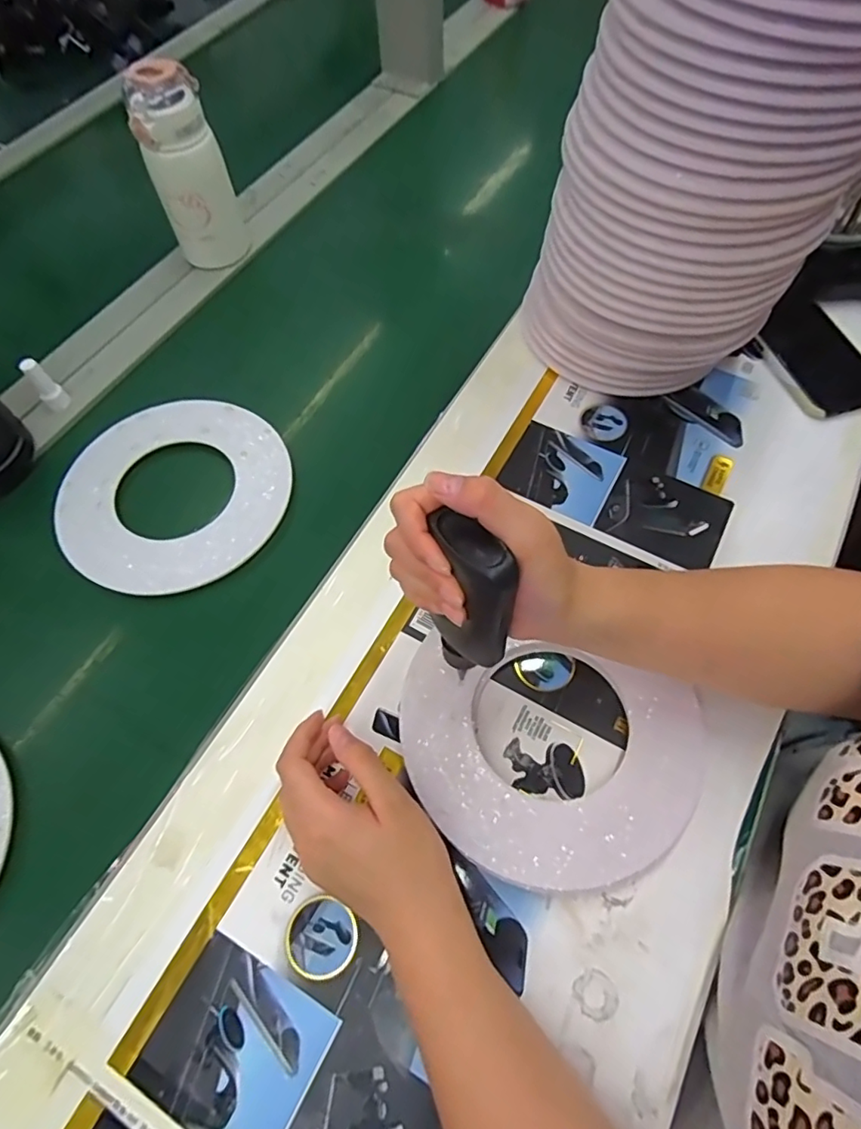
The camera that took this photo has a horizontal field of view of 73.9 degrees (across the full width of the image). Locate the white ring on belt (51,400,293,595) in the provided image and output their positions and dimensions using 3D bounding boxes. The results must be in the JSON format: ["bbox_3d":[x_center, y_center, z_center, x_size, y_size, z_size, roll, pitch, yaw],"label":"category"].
[{"bbox_3d":[-0.219,-0.063,0.490,0.191,0.014,0.186,0,63,1],"label":"white ring on belt"}]

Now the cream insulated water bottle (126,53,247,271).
[{"bbox_3d":[-0.235,-0.380,0.568,0.069,0.177,0.056,-17,64,-8],"label":"cream insulated water bottle"}]

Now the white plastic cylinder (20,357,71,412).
[{"bbox_3d":[-0.352,-0.163,0.523,0.020,0.053,0.018,-41,69,-18],"label":"white plastic cylinder"}]

